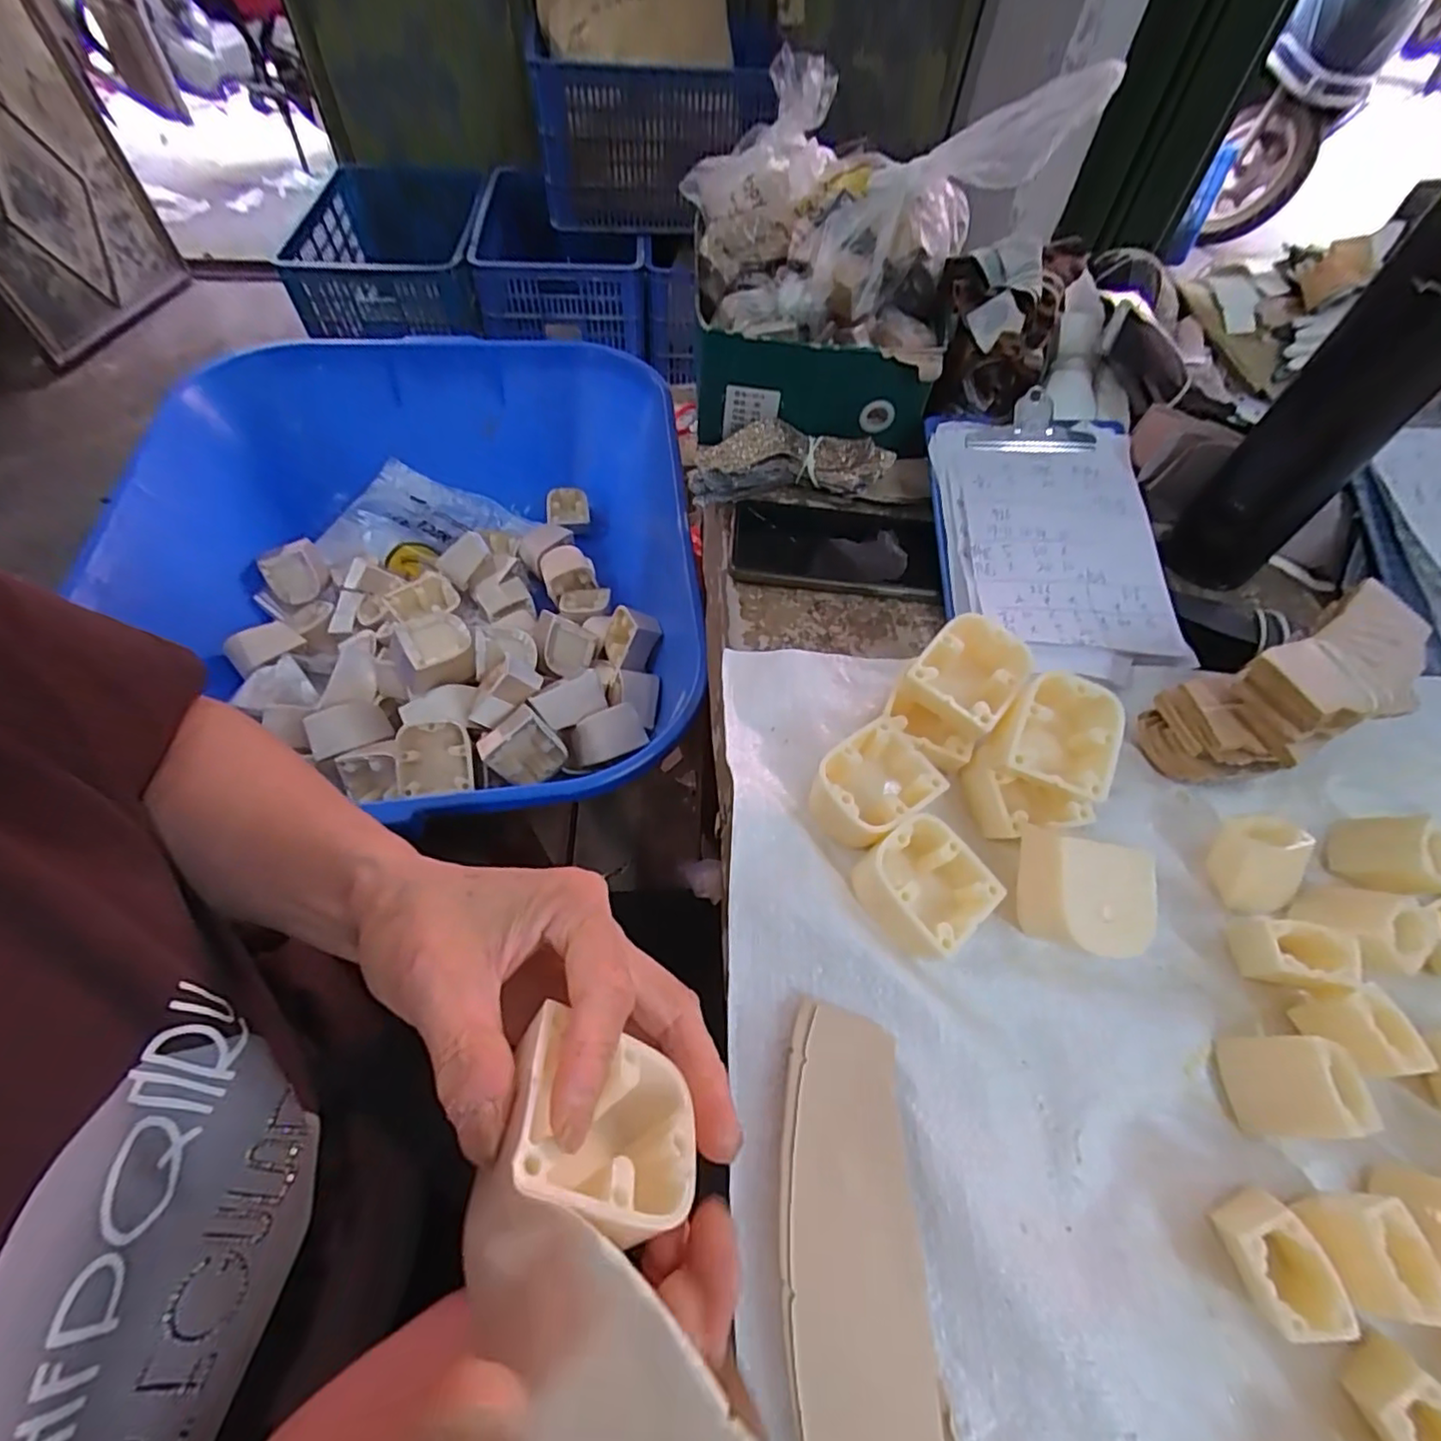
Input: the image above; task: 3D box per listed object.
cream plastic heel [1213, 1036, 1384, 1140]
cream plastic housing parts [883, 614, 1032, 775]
[{"bbox_3d":[0.246,0.157,0.277,0.038,0.031,0.037,6,57,-1],"label":"cream plastic heel"},{"bbox_3d":[0.127,-0.018,0.350,0.055,0.046,0.069,37,76,12],"label":"cream plastic housing parts"}]

